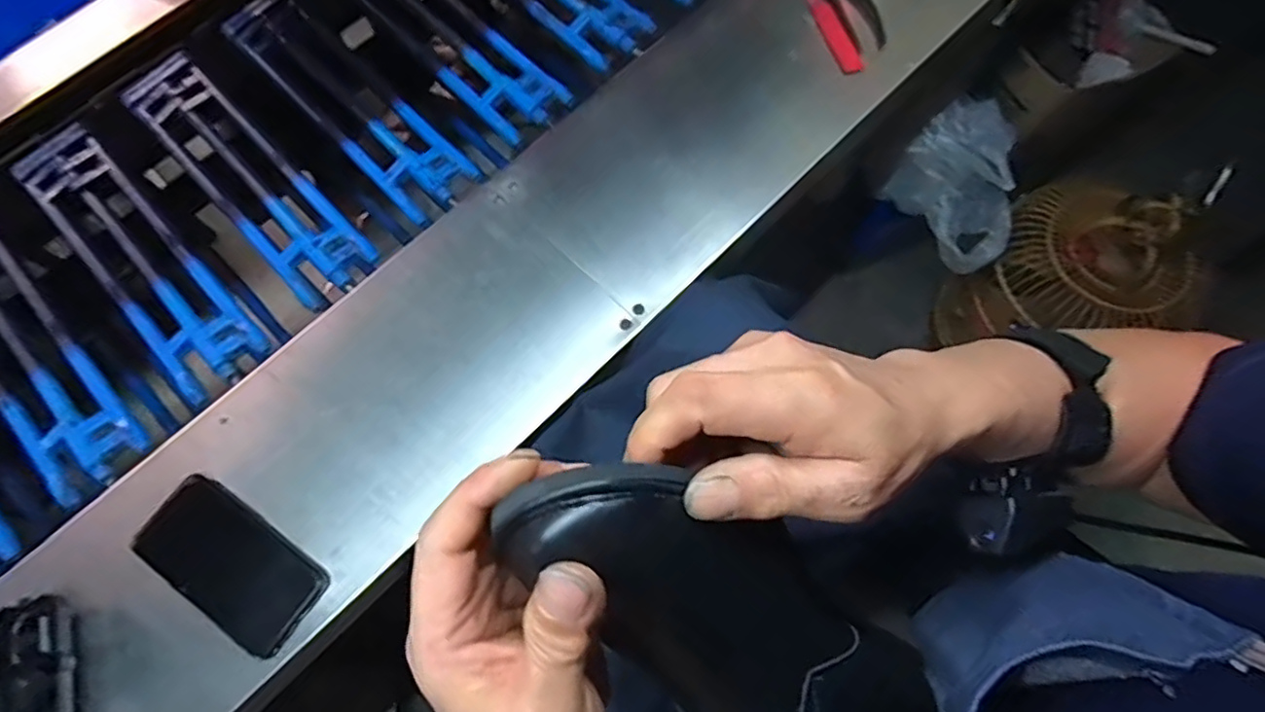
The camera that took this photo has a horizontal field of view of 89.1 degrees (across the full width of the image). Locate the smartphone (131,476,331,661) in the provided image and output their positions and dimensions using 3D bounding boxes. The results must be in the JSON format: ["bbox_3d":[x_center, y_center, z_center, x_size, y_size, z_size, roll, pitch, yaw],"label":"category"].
[{"bbox_3d":[-0.339,0.174,0.542,0.163,0.015,0.080,33,77,11],"label":"smartphone"}]

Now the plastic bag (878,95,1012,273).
[{"bbox_3d":[0.532,-0.269,1.021,0.170,0.138,0.221,-31,75,-7],"label":"plastic bag"}]

